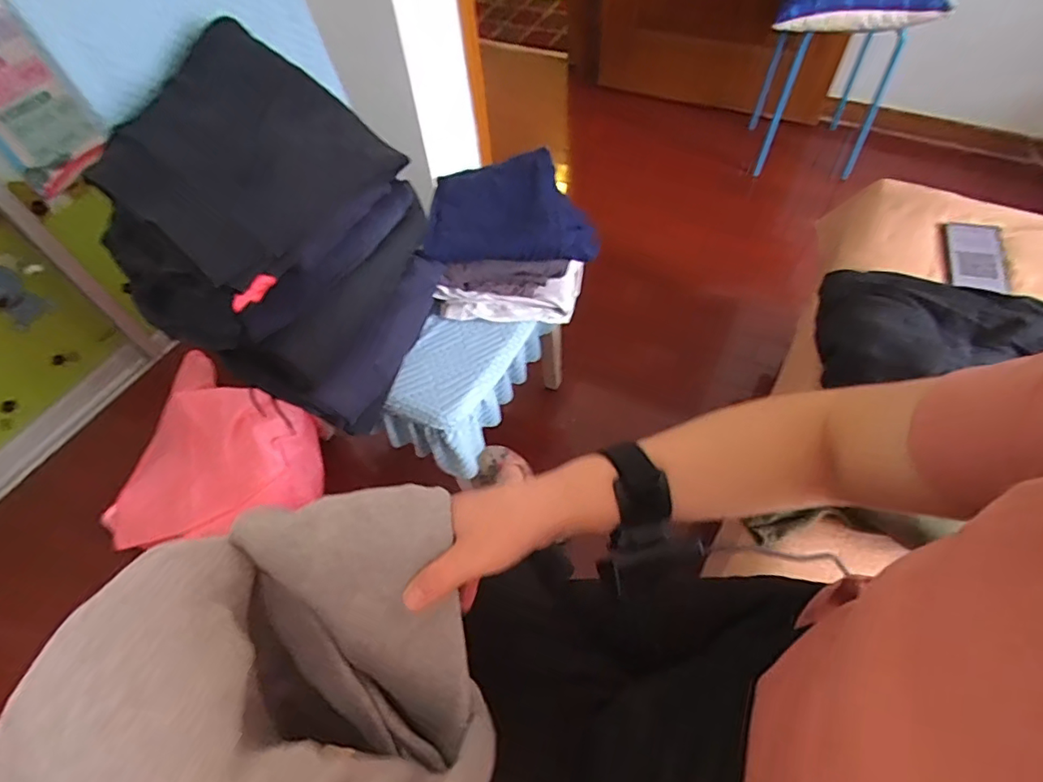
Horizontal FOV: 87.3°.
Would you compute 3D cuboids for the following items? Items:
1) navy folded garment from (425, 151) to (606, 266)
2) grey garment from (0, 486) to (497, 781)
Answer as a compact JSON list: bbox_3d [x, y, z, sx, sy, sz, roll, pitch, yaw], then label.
[{"bbox_3d":[-0.018,-0.309,0.911,0.274,0.064,0.200,-3,55,2],"label":"navy folded garment"},{"bbox_3d":[-0.144,0.175,0.330,0.215,0.172,0.184,-10,55,-3],"label":"grey garment"}]

